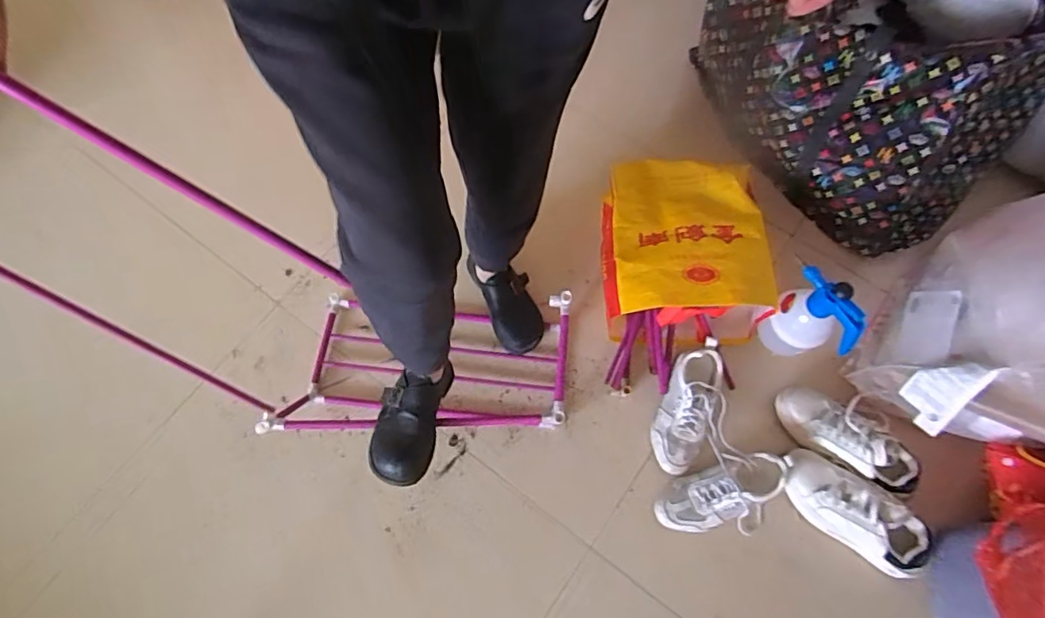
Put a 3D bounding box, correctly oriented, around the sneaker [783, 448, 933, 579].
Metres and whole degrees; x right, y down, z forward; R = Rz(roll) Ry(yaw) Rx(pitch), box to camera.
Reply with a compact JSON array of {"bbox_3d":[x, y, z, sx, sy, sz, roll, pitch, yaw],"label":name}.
[{"bbox_3d":[0.598,0.364,1.041,0.271,0.099,0.106,34,73,12],"label":"sneaker"}]

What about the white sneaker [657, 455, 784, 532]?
[{"bbox_3d":[0.372,0.352,1.050,0.245,0.081,0.122,-20,70,-7],"label":"white sneaker"}]

